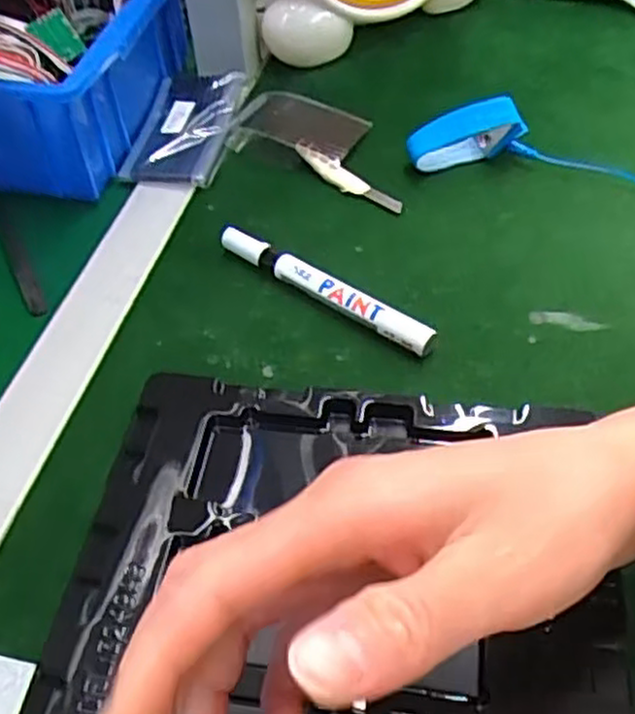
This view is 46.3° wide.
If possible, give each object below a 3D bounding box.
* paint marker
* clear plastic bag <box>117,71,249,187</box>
[{"bbox_3d":[0.001,-0.038,0.413,0.143,0.019,0.012,29,57,25],"label":"paint marker"},{"bbox_3d":[-0.092,-0.163,0.518,0.064,0.021,0.114,7,51,9],"label":"clear plastic bag"}]

